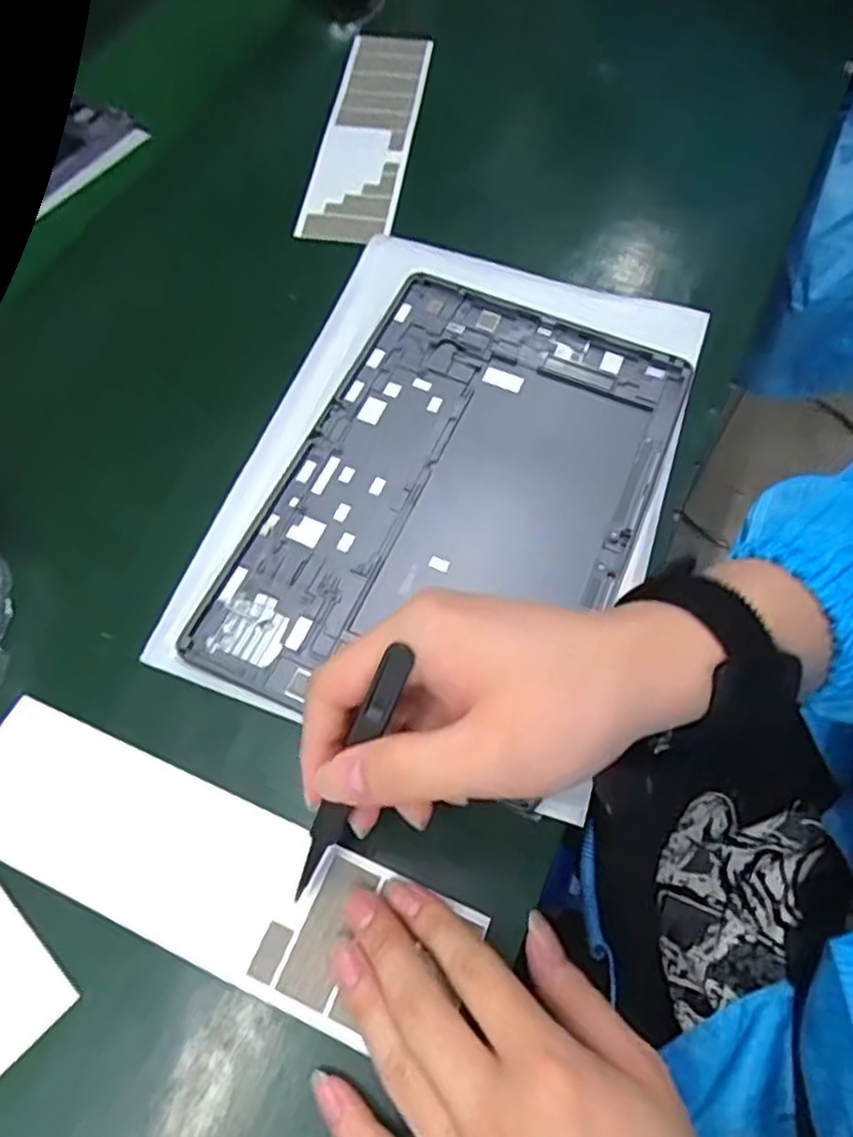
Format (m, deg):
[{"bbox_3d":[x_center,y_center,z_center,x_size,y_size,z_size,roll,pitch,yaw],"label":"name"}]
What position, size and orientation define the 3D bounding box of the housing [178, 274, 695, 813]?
[{"bbox_3d":[0.017,-0.036,0.355,0.166,0.008,0.251,22,65,10],"label":"housing"}]

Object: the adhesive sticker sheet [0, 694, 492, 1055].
[{"bbox_3d":[-0.092,0.116,0.284,0.202,0.004,0.058,21,64,10],"label":"adhesive sticker sheet"}]

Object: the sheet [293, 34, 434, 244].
[{"bbox_3d":[-0.038,-0.298,0.493,0.059,0.007,0.216,8,64,3],"label":"sheet"}]

